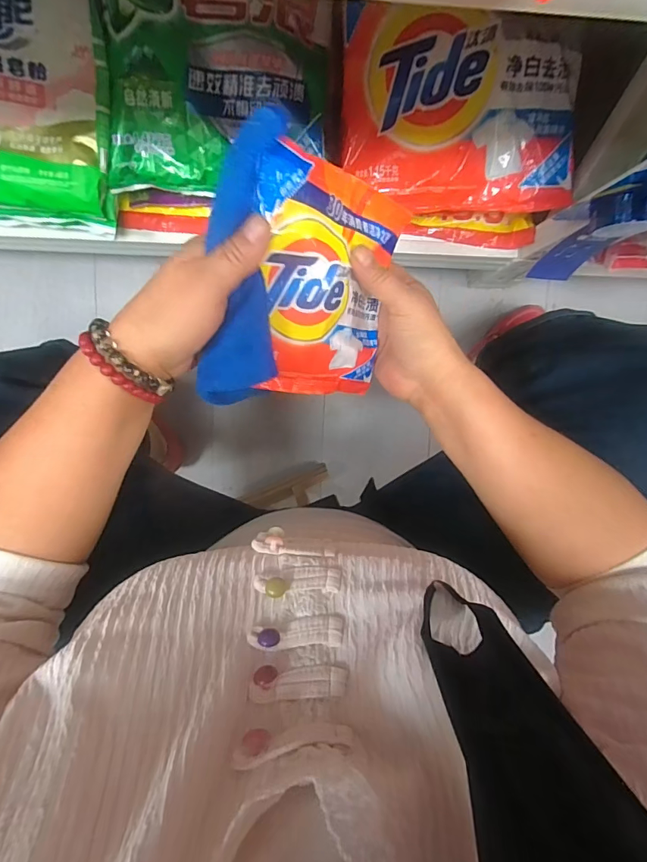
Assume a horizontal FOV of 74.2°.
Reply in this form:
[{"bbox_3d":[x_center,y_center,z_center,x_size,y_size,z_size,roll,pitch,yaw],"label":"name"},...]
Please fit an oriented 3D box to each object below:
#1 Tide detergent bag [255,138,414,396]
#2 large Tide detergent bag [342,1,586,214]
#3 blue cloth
[{"bbox_3d":[0.004,-0.106,0.328,0.144,0.021,0.163,-5,112,-46],"label":"Tide detergent bag"},{"bbox_3d":[0.147,-0.341,0.459,0.253,0.063,0.182,0,97,-4],"label":"large Tide detergent bag"},{"bbox_3d":[-0.052,-0.100,0.276,0.048,0.015,0.179,7,114,-5],"label":"blue cloth"}]

